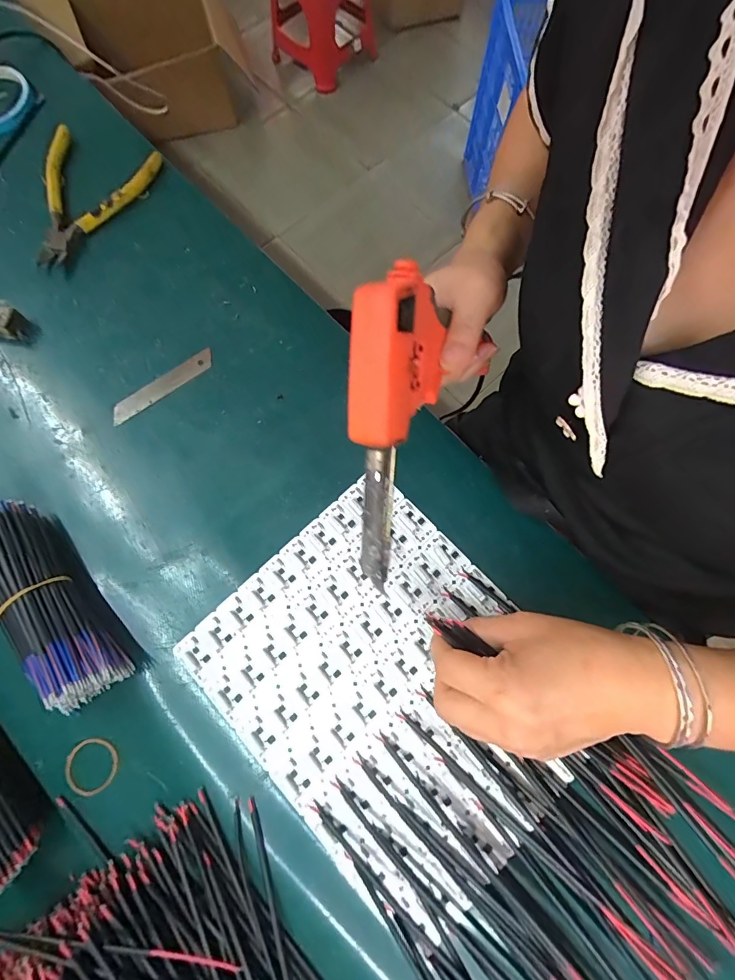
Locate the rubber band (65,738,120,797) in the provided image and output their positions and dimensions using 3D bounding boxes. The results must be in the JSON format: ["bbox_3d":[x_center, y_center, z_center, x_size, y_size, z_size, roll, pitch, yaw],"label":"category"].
[{"bbox_3d":[-0.182,0.182,0.279,0.033,0.004,0.033,0,74,-1],"label":"rubber band"}]

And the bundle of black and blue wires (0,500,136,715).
[{"bbox_3d":[-0.221,0.073,0.283,0.050,0.040,0.152,-37,78,-10],"label":"bundle of black and blue wires"}]

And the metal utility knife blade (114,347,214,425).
[{"bbox_3d":[-0.169,-0.086,0.350,0.093,0.004,0.017,-37,88,-10],"label":"metal utility knife blade"}]

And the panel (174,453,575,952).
[{"bbox_3d":[0.018,0.129,0.293,0.195,0.009,0.240,-42,79,-11],"label":"panel"}]

